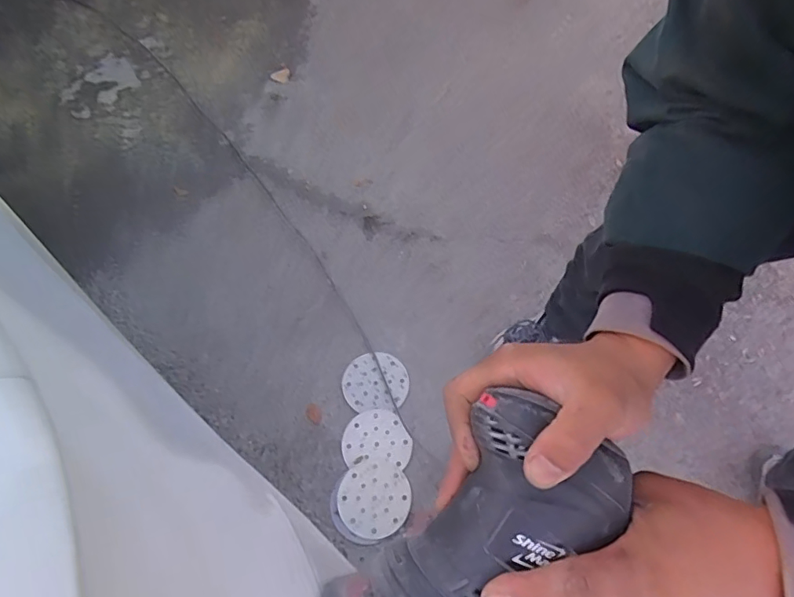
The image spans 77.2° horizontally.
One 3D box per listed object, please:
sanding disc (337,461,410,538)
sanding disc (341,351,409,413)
[{"bbox_3d":[-0.044,0.395,0.985,0.141,0.006,0.137,1,62,-1],"label":"sanding disc"},{"bbox_3d":[-0.049,0.181,1.105,0.141,0.007,0.129,-7,61,-2],"label":"sanding disc"}]

